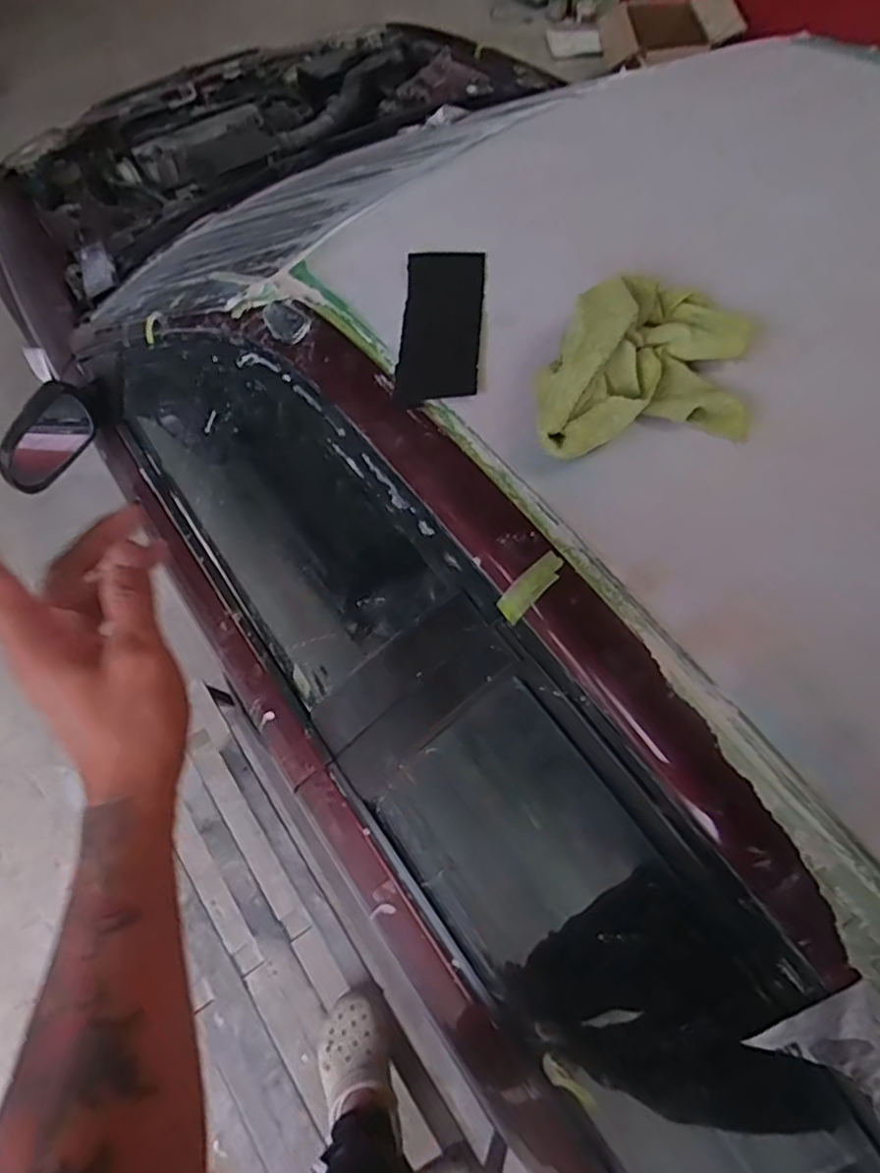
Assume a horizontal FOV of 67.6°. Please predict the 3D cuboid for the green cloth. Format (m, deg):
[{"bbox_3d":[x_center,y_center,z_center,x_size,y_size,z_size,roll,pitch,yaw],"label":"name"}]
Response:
[{"bbox_3d":[0.197,-0.214,0.621,0.184,0.047,0.215,12,63,4],"label":"green cloth"}]

